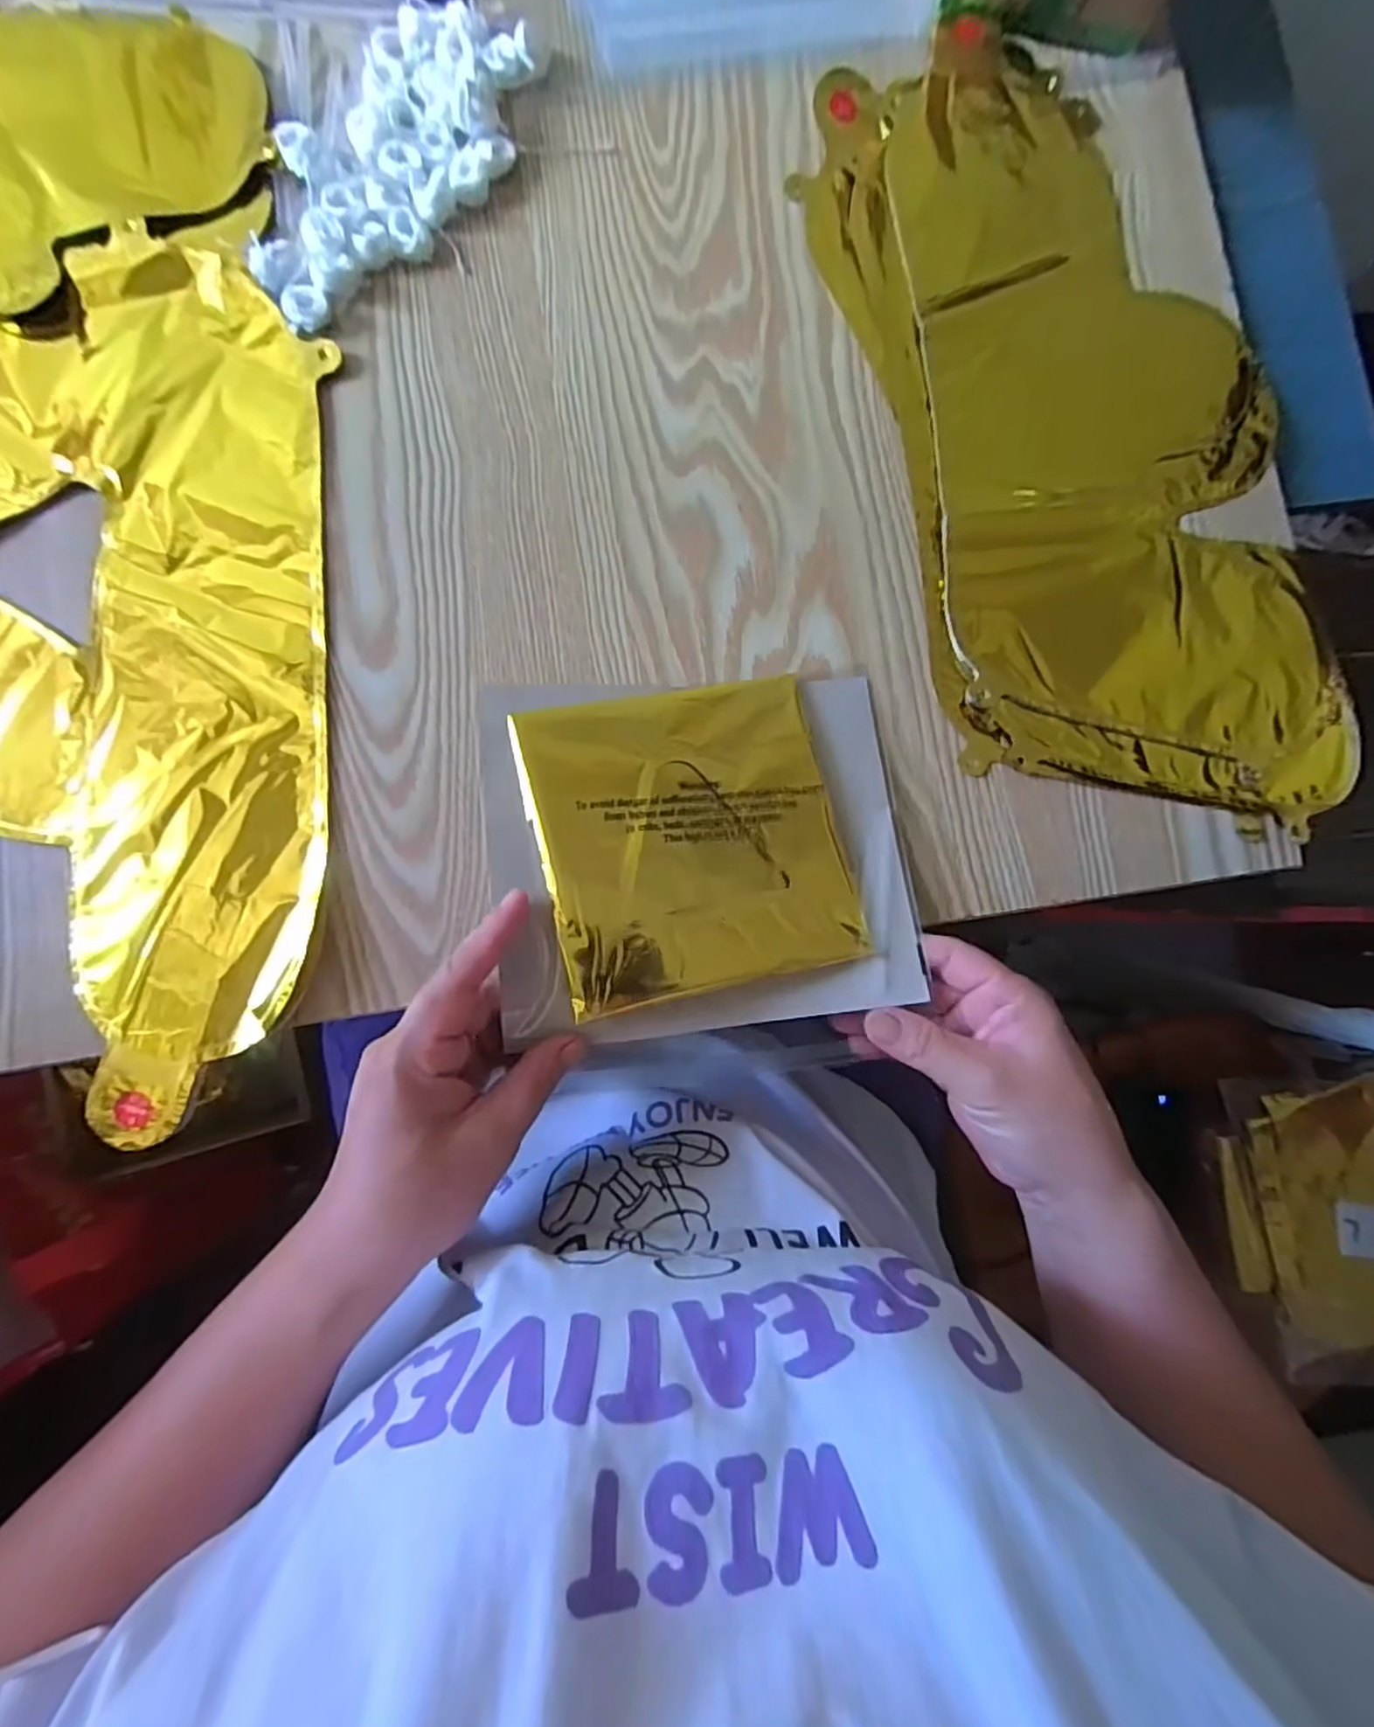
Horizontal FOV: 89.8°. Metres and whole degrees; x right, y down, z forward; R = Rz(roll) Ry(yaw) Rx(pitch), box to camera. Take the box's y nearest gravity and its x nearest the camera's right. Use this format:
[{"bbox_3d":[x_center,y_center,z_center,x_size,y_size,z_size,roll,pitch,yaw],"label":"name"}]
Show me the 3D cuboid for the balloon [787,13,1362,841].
[{"bbox_3d":[0.211,-0.233,0.372,0.216,0.012,0.443,-14,85,-7],"label":"balloon"}]

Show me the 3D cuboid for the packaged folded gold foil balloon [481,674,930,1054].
[{"bbox_3d":[0.010,-0.009,0.318,0.189,0.011,0.162,-4,80,-12],"label":"packaged folded gold foil balloon"}]

